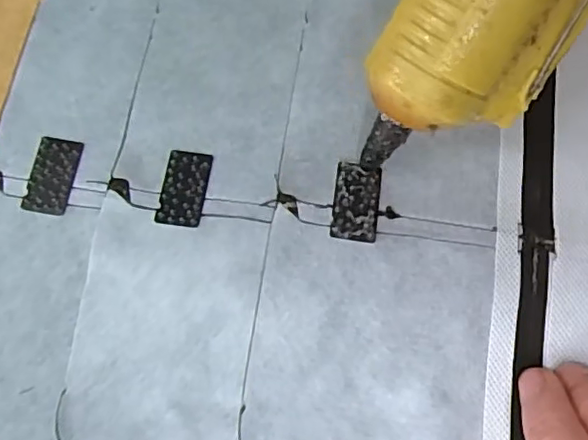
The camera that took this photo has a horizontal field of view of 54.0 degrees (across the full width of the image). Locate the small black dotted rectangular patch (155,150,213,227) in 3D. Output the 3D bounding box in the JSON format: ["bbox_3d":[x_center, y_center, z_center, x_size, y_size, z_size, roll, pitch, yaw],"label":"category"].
[{"bbox_3d":[-0.040,-0.012,0.207,0.016,0.004,0.029,8,75,2],"label":"small black dotted rectangular patch"}]

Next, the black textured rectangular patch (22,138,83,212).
[{"bbox_3d":[-0.089,-0.017,0.213,0.016,0.004,0.029,9,75,3],"label":"black textured rectangular patch"}]

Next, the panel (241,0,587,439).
[{"bbox_3d":[0.058,0.004,0.205,0.128,0.006,0.185,9,76,1],"label":"panel"}]

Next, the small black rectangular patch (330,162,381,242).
[{"bbox_3d":[0.022,-0.007,0.204,0.016,0.004,0.028,7,75,2],"label":"small black rectangular patch"}]

